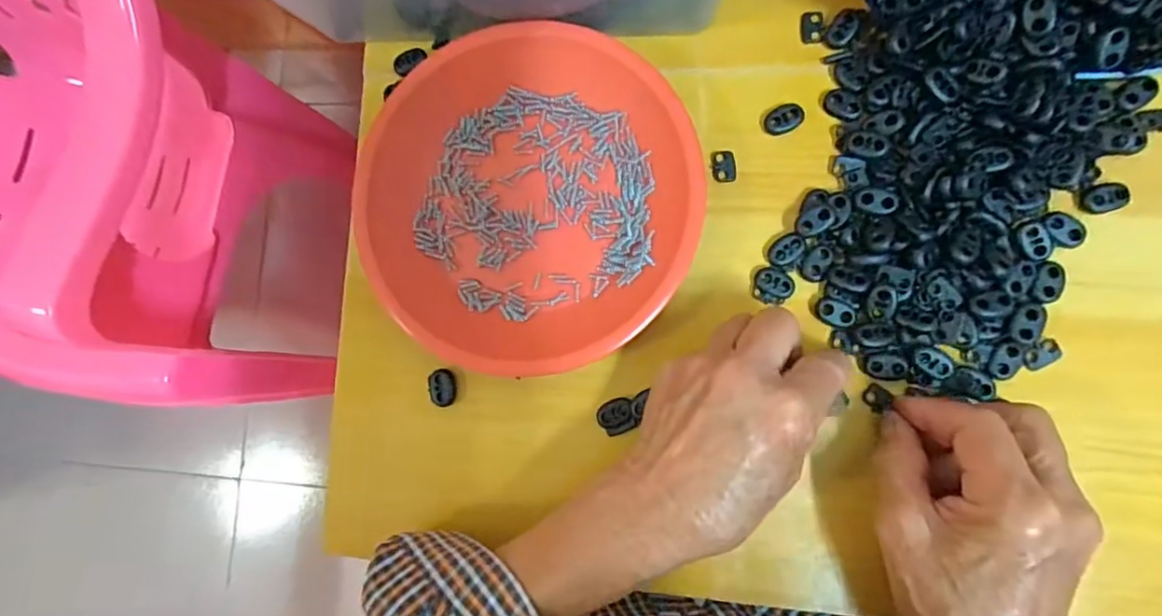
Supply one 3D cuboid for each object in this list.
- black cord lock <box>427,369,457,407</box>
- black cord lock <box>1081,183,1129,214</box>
[{"bbox_3d":[-0.081,0.047,0.340,0.014,0.005,0.021,0,85,8],"label":"black cord lock"},{"bbox_3d":[0.274,-0.057,0.302,0.020,0.005,0.015,-19,83,6],"label":"black cord lock"}]

